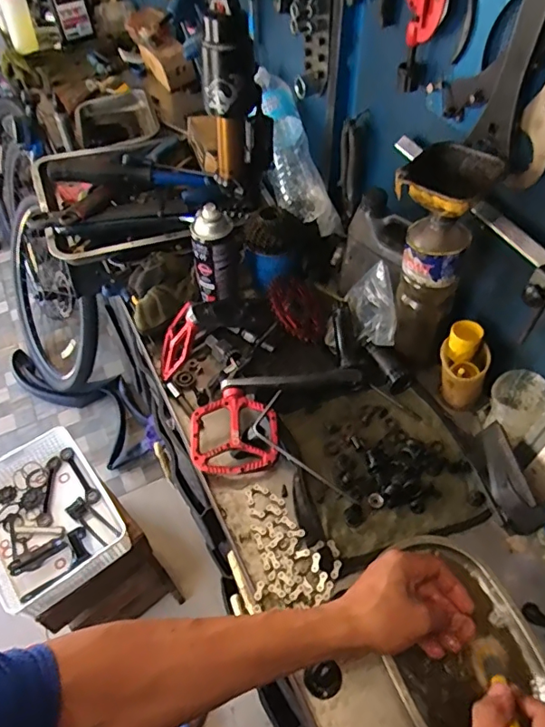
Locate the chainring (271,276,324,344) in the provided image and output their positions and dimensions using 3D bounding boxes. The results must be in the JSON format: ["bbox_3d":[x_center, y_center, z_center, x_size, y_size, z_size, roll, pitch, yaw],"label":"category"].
[{"bbox_3d":[0.041,-0.088,0.822,0.111,0.007,0.125,55,38,-1],"label":"chainring"}]

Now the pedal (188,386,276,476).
[{"bbox_3d":[-0.050,0.089,0.678,0.113,0.017,0.111,-2,69,-5],"label":"pedal"}]

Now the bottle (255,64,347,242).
[{"bbox_3d":[0.029,-0.384,0.921,0.101,0.071,0.352,-14,78,-9],"label":"bottle"}]

